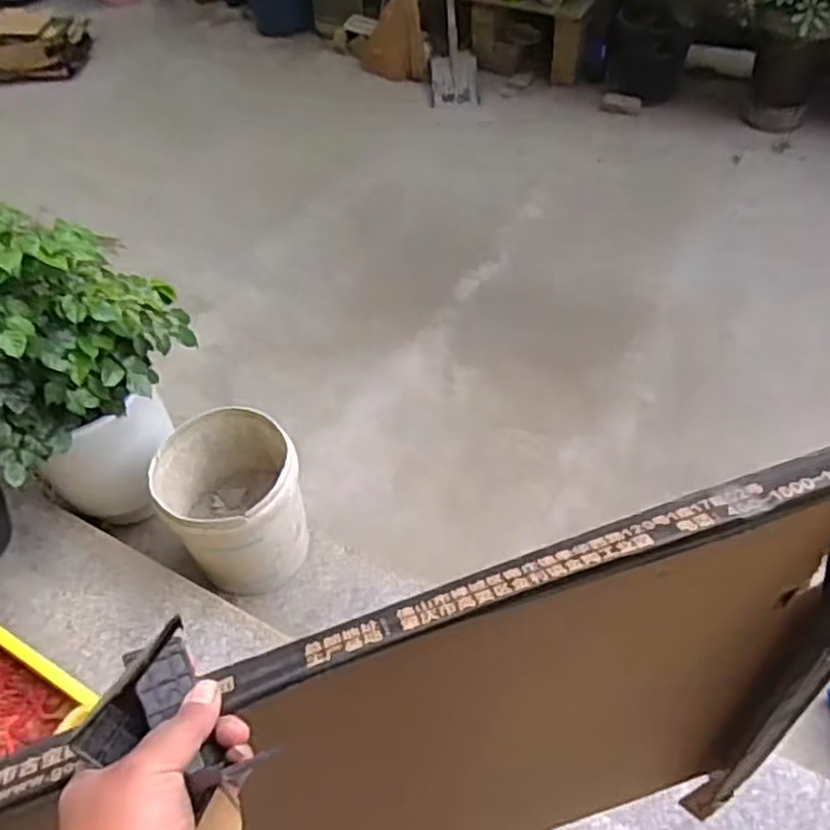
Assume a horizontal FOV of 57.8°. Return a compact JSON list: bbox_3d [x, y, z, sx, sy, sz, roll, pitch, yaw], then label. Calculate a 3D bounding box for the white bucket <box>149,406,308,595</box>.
[{"bbox_3d":[-0.415,0.200,1.742,0.308,0.289,0.299,5,51,7],"label":"white bucket"}]

